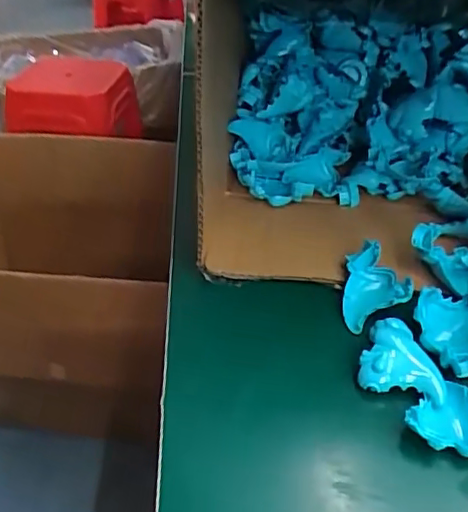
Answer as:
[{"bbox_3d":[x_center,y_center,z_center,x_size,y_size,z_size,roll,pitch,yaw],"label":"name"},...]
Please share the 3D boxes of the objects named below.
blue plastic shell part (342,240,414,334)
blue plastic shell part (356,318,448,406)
[{"bbox_3d":[0.111,0.022,0.440,0.048,0.034,0.063,5,38,6],"label":"blue plastic shell part"},{"bbox_3d":[0.118,0.070,0.389,0.055,0.021,0.053,12,39,14],"label":"blue plastic shell part"}]

